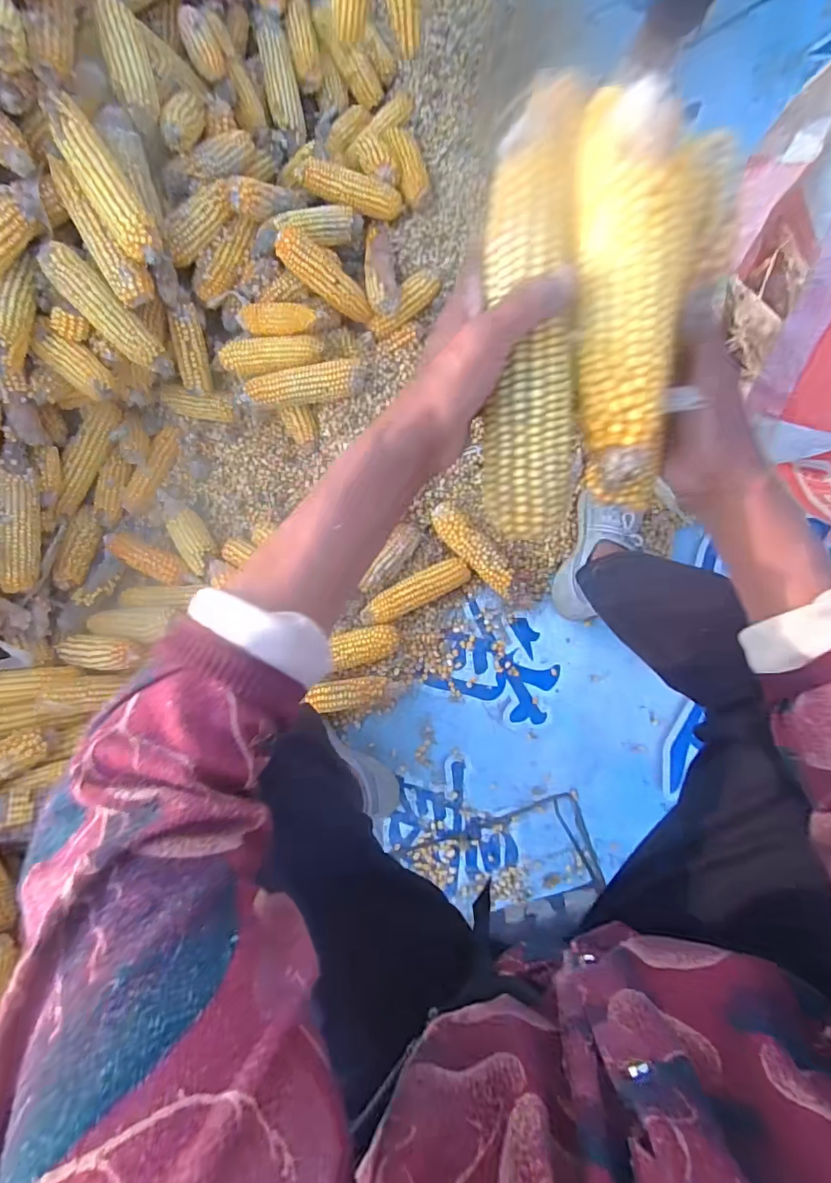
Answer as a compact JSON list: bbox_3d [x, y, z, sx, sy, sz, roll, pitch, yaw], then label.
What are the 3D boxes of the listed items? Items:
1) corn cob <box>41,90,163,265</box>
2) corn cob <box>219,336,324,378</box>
[{"bbox_3d":[-0.345,-0.453,0.592,0.051,0.039,0.162,-31,109,-3],"label":"corn cob"},{"bbox_3d":[-0.199,-0.327,0.738,0.144,0.044,0.038,-15,82,-16],"label":"corn cob"}]

